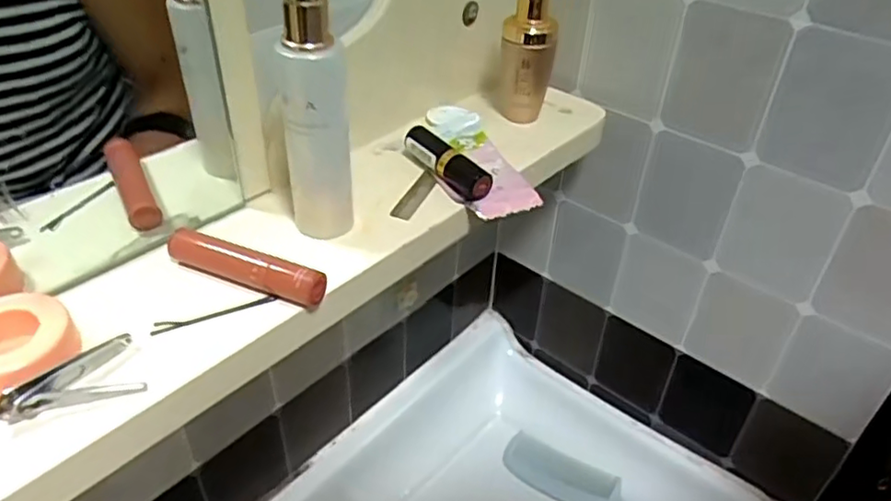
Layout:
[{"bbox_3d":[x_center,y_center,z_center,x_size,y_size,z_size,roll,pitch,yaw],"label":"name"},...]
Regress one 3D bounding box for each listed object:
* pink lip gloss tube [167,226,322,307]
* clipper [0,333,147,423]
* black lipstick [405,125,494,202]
[{"bbox_3d":[-0.102,0.008,0.327,0.088,0.014,0.013,15,39,16],"label":"pink lip gloss tube"},{"bbox_3d":[-0.159,0.054,0.274,0.052,0.009,0.031,-15,41,-21],"label":"clipper"},{"bbox_3d":[0.000,-0.057,0.408,0.017,0.018,0.072,-25,45,-31],"label":"black lipstick"}]

